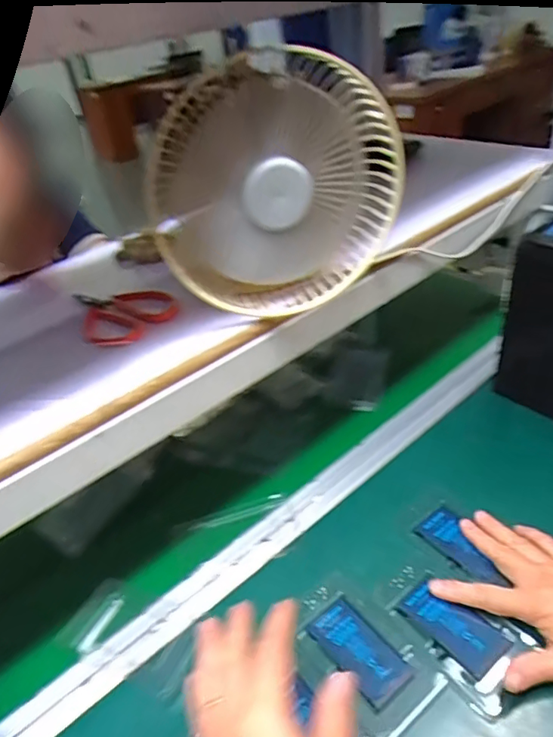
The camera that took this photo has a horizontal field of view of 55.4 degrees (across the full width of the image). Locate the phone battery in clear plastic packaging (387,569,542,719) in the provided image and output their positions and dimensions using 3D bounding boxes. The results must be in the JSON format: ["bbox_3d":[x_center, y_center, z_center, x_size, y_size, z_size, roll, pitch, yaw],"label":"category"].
[{"bbox_3d":[0.155,0.218,0.441,0.072,0.010,0.106,-27,42,-26],"label":"phone battery in clear plastic packaging"}]

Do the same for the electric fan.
[{"bbox_3d":[-0.004,-0.148,0.443,0.200,0.180,0.085,-15,35,-9],"label":"electric fan"}]

